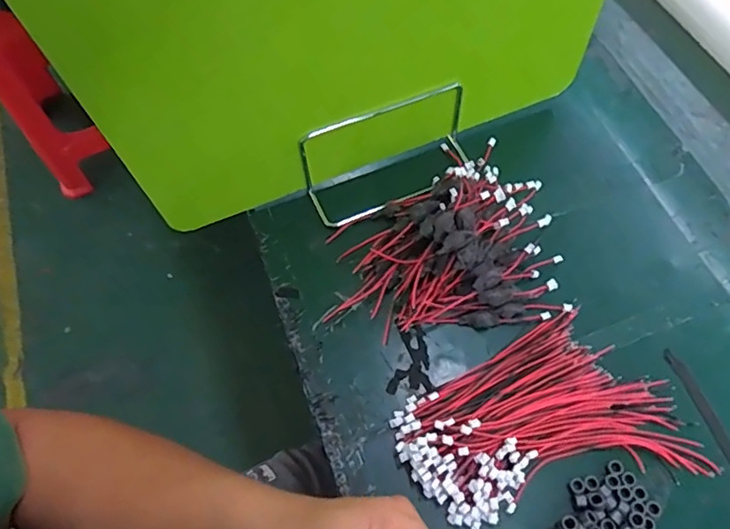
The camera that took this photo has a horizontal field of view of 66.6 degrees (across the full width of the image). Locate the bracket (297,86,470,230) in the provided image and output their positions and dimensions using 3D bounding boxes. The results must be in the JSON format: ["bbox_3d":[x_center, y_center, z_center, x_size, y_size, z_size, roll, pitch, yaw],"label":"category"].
[{"bbox_3d":[0.026,-0.093,0.487,0.158,0.081,0.058,-21,65,-8],"label":"bracket"}]

